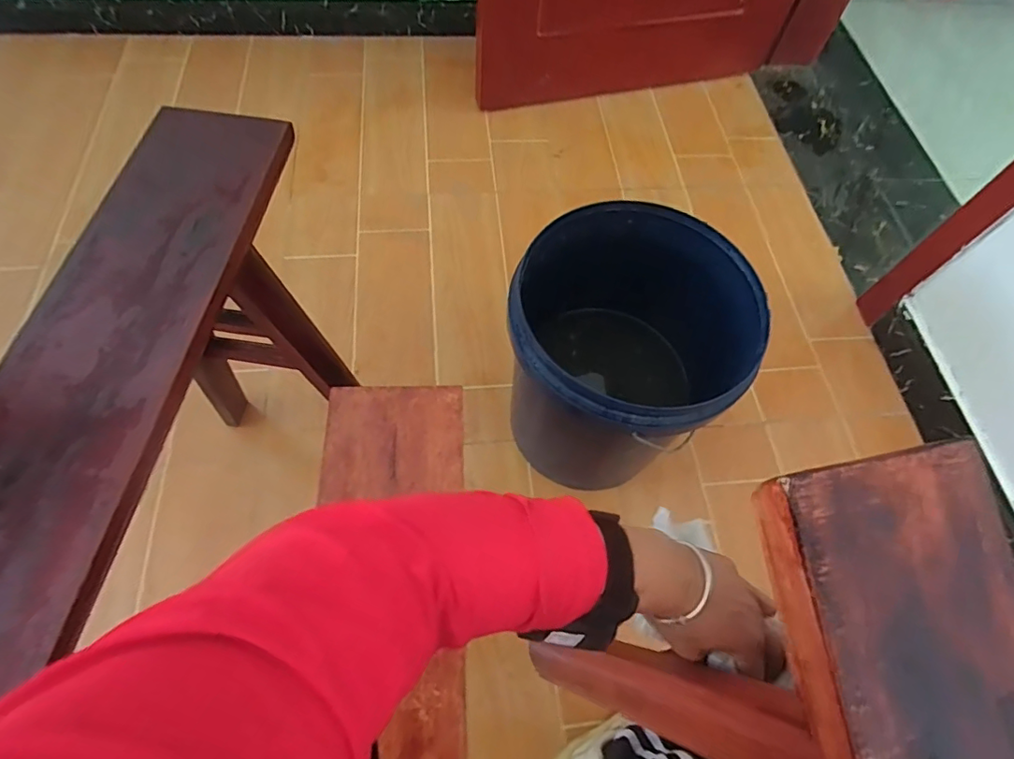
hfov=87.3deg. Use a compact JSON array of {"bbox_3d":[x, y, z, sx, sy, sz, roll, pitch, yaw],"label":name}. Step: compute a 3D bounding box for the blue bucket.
[{"bbox_3d":[0.146,-0.010,0.776,0.285,0.352,0.287,2,62,-3],"label":"blue bucket"}]

